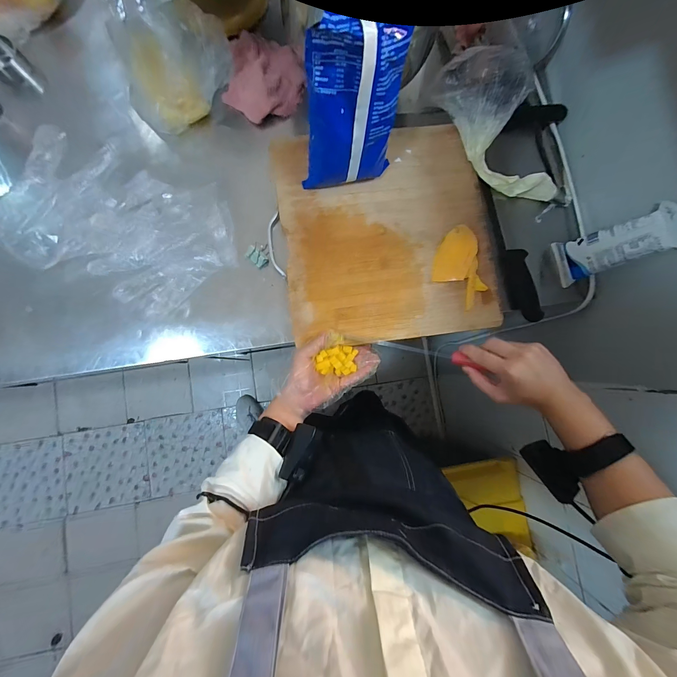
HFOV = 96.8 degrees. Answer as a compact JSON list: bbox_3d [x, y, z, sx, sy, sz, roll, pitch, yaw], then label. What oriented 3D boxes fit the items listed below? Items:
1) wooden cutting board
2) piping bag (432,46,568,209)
[{"bbox_3d":[0.089,-0.171,0.494,0.354,0.024,0.336,-6,85,-5],"label":"wooden cutting board"},{"bbox_3d":[0.279,-0.319,0.493,0.119,0.057,0.279,-41,105,-5],"label":"piping bag"}]

